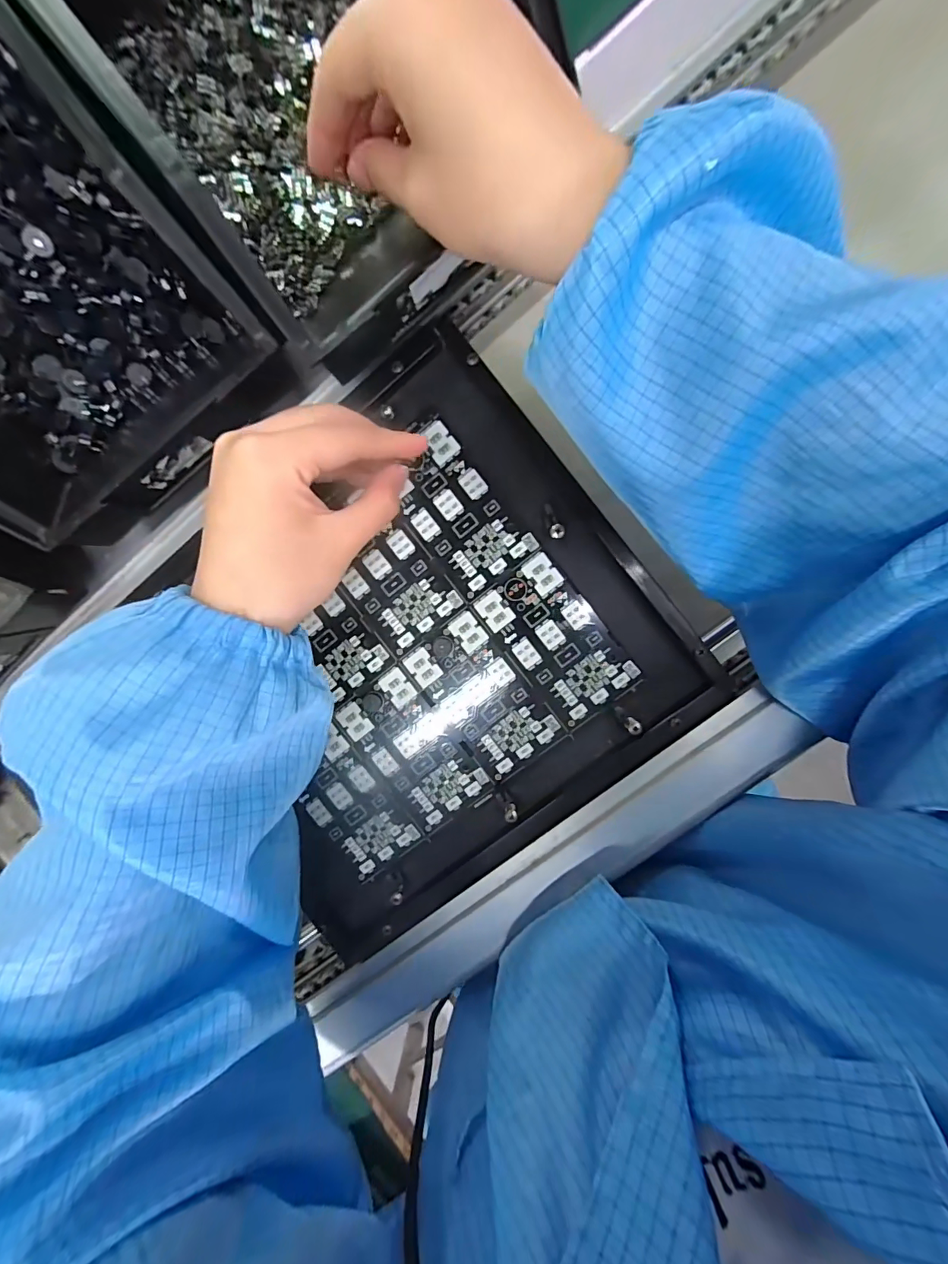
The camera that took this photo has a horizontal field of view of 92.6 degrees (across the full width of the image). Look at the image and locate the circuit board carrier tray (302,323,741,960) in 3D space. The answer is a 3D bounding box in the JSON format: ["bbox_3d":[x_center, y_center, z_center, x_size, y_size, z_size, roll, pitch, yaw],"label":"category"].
[{"bbox_3d":[-0.041,0.015,0.280,0.288,0.012,0.259,-38,90,7],"label":"circuit board carrier tray"}]

